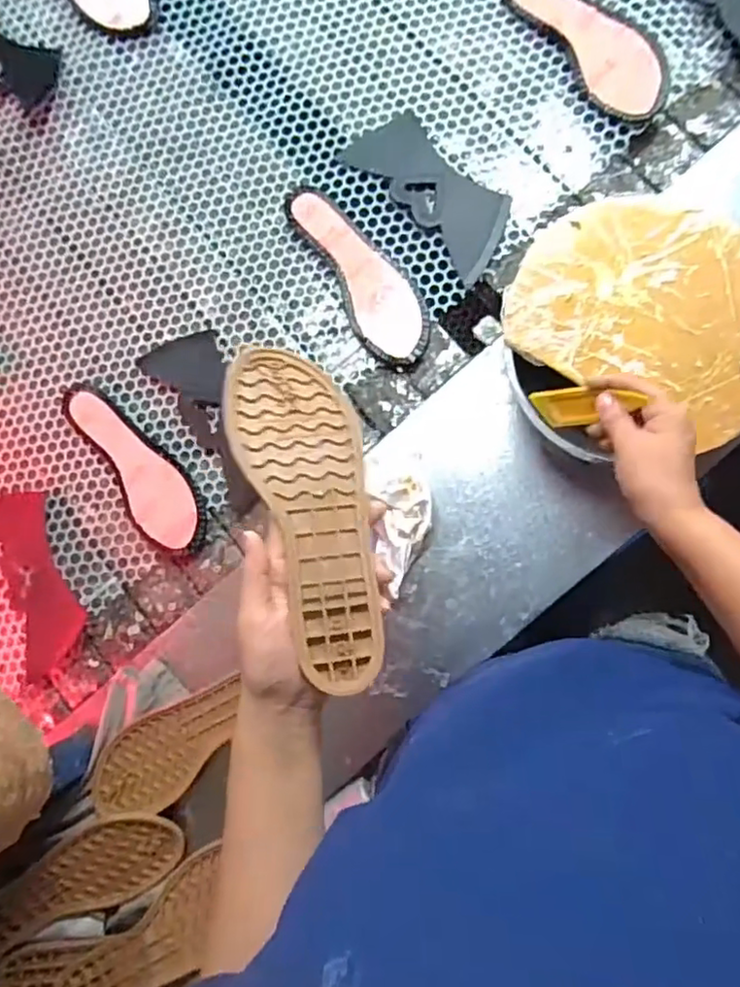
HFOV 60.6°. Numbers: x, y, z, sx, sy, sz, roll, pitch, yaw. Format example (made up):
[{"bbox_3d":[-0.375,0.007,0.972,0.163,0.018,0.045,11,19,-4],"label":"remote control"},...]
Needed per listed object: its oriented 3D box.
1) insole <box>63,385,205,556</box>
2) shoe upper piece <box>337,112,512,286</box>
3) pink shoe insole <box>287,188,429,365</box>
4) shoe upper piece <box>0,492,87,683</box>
[{"bbox_3d":[-0.260,-0.032,0.714,0.076,0.023,0.219,-33,82,2],"label":"insole"},{"bbox_3d":[0.069,-0.340,0.704,0.088,0.008,0.208,-43,82,1],"label":"shoe upper piece"},{"bbox_3d":[-0.012,-0.245,0.698,0.076,0.022,0.227,-34,82,2],"label":"pink shoe insole"},{"bbox_3d":[-0.380,0.096,0.717,0.079,0.022,0.208,-24,84,6],"label":"shoe upper piece"}]

